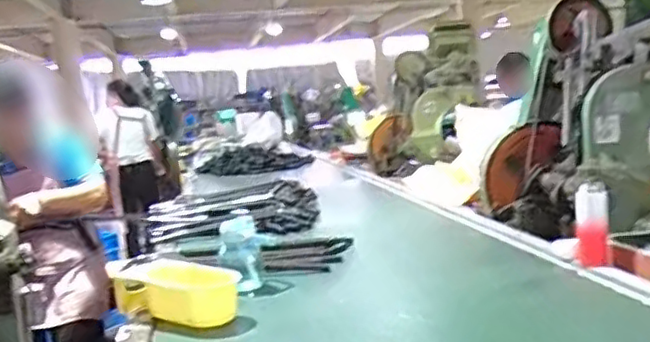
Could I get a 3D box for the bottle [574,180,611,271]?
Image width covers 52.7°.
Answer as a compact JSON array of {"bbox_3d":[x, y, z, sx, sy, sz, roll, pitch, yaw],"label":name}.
[{"bbox_3d":[0.639,0.128,1.572,0.072,0.192,0.057,-3,7,24],"label":"bottle"}]

